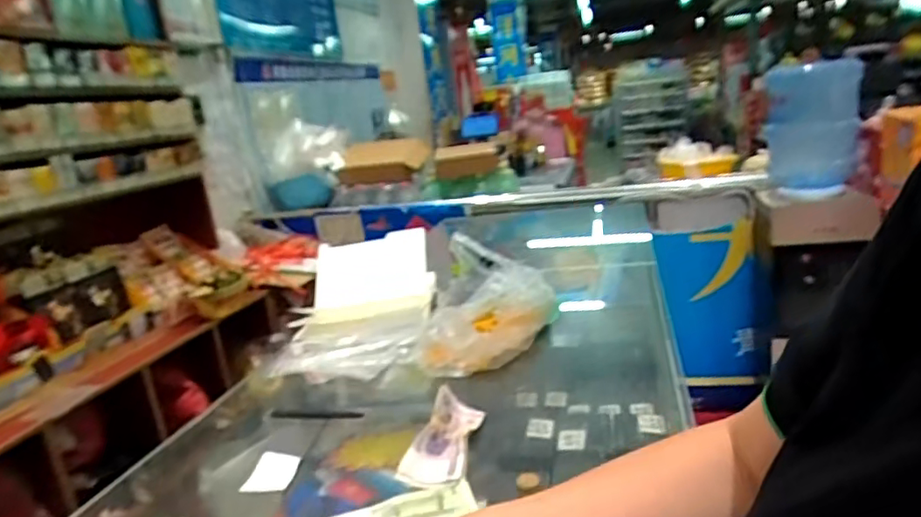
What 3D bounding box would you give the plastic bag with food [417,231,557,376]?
[{"bbox_3d":[0.033,0.063,0.841,0.196,0.140,0.173,-7,14,2],"label":"plastic bag with food"}]

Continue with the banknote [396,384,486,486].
[{"bbox_3d":[-0.018,0.188,0.623,0.062,0.034,0.135,-4,14,13],"label":"banknote"}]

